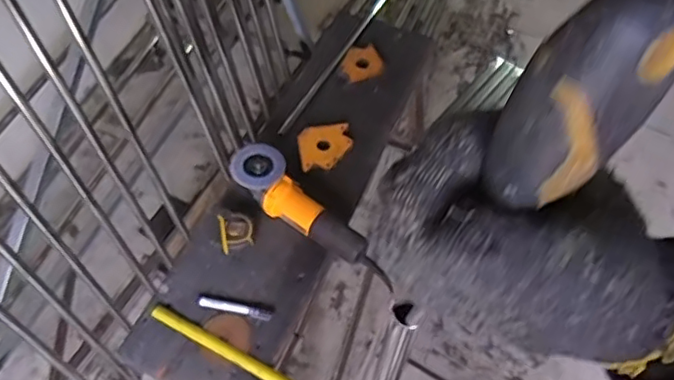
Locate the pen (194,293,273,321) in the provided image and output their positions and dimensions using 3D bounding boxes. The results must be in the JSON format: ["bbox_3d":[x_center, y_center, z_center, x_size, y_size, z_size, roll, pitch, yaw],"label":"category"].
[{"bbox_3d":[-0.176,0.201,1.045,0.129,0.016,0.022,10,56,6],"label":"pen"}]

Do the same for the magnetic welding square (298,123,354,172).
[{"bbox_3d":[-0.023,-0.090,1.235,0.105,0.023,0.098,-8,56,-6],"label":"magnetic welding square"}]

